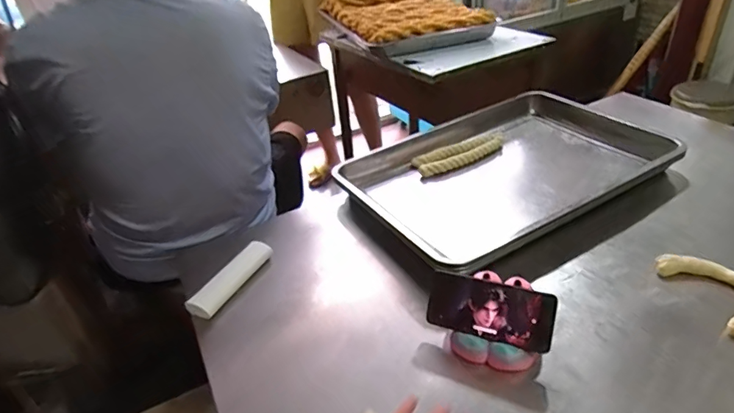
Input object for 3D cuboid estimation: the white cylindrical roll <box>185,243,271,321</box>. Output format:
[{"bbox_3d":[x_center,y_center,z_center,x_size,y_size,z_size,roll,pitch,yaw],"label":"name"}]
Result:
[{"bbox_3d":[-0.216,0.119,0.752,0.044,0.039,0.164,12,38,24],"label":"white cylindrical roll"}]

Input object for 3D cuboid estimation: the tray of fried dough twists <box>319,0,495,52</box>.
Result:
[{"bbox_3d":[0.092,-0.584,1.391,0.359,0.084,0.544,-15,36,-13],"label":"tray of fried dough twists"}]

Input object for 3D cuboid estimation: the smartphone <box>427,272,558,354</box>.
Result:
[{"bbox_3d":[0.157,0.135,0.596,0.153,0.072,0.008,9,-1,23],"label":"smartphone"}]

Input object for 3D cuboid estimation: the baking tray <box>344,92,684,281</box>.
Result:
[{"bbox_3d":[0.283,-0.083,0.930,0.603,0.060,0.408,-21,37,-20],"label":"baking tray"}]

